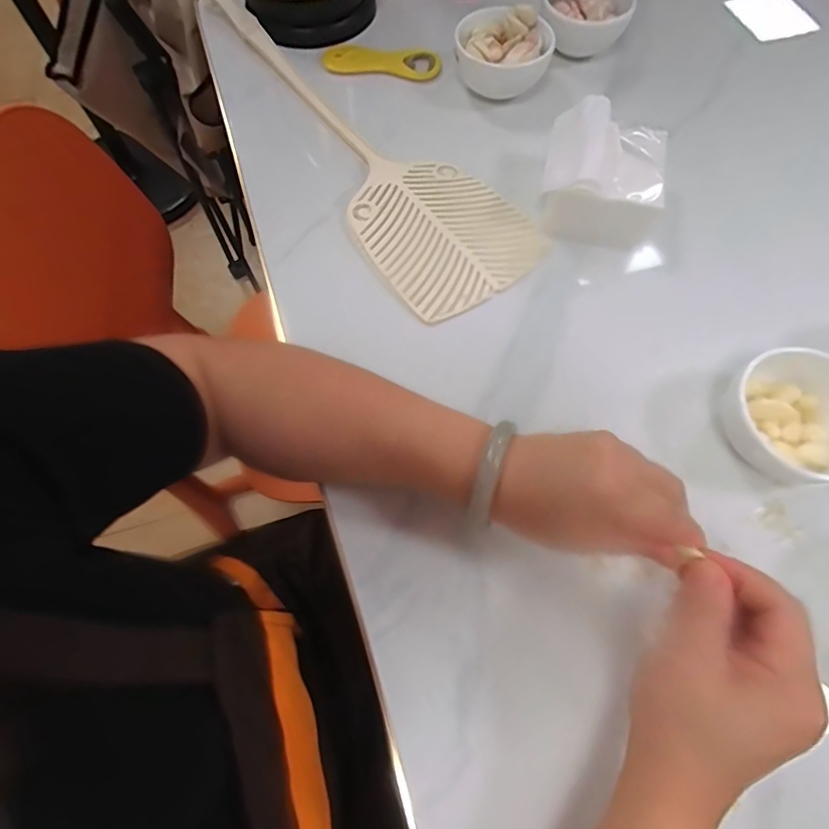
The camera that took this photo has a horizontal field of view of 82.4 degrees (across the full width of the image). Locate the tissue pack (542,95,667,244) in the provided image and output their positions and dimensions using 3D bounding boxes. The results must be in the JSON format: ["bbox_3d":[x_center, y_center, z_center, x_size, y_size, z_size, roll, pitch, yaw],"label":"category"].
[{"bbox_3d":[0.163,-0.207,0.415,0.097,0.067,0.102,9,68,4],"label":"tissue pack"}]

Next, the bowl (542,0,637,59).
[{"bbox_3d":[0.186,-0.440,0.525,0.089,0.059,0.091,0,67,0],"label":"bowl"}]

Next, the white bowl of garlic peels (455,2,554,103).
[{"bbox_3d":[0.089,-0.367,0.488,0.094,0.055,0.081,4,67,2],"label":"white bowl of garlic peels"}]

